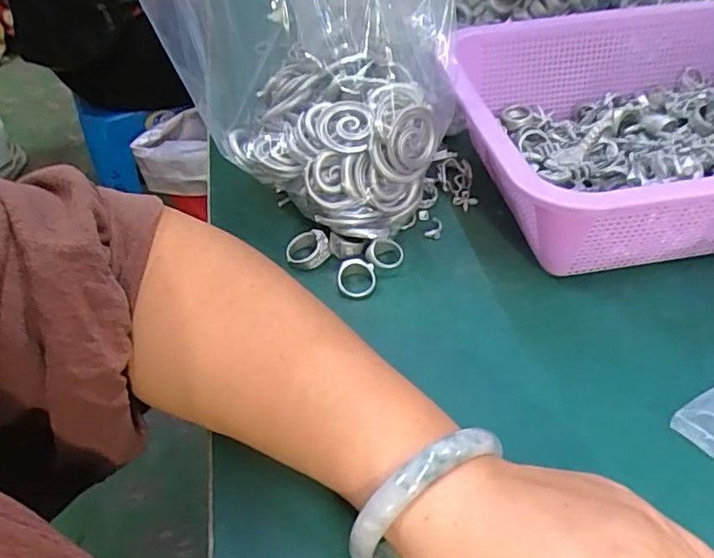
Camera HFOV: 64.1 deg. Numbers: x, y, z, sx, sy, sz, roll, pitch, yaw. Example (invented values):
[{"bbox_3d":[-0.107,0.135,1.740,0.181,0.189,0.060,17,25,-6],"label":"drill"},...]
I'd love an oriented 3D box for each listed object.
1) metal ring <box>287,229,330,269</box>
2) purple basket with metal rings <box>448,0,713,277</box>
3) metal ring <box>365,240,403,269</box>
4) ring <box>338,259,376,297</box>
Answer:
[{"bbox_3d":[-0.031,-0.017,0.362,0.027,0.020,0.021,-11,45,-5],"label":"metal ring"},{"bbox_3d":[0.216,-0.096,0.371,0.301,0.079,0.229,-10,46,-5],"label":"purple basket with metal rings"},{"bbox_3d":[0.017,-0.015,0.356,0.023,0.007,0.019,-12,76,-8],"label":"metal ring"},{"bbox_3d":[0.000,-0.001,0.346,0.023,0.005,0.025,3,67,-7],"label":"ring"}]

